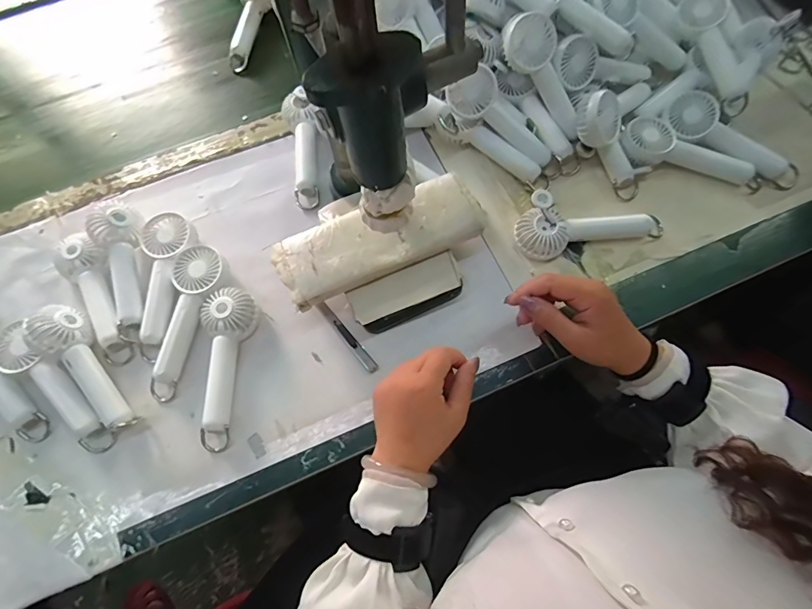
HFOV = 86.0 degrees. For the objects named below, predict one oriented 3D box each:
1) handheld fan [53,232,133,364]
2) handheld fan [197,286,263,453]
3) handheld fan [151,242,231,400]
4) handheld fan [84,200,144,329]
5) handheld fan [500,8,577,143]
[{"bbox_3d":[-0.336,-0.011,0.476,0.049,0.035,0.153,-34,70,-10],"label":"handheld fan"},{"bbox_3d":[-0.191,0.061,0.445,0.052,0.034,0.160,2,68,4],"label":"handheld fan"},{"bbox_3d":[-0.227,0.016,0.459,0.055,0.031,0.157,2,68,4],"label":"handheld fan"},{"bbox_3d":[-0.317,-0.047,0.487,0.053,0.032,0.152,-18,80,-5],"label":"handheld fan"},{"bbox_3d":[0.159,-0.258,0.497,0.049,0.033,0.140,-44,112,-15],"label":"handheld fan"}]

